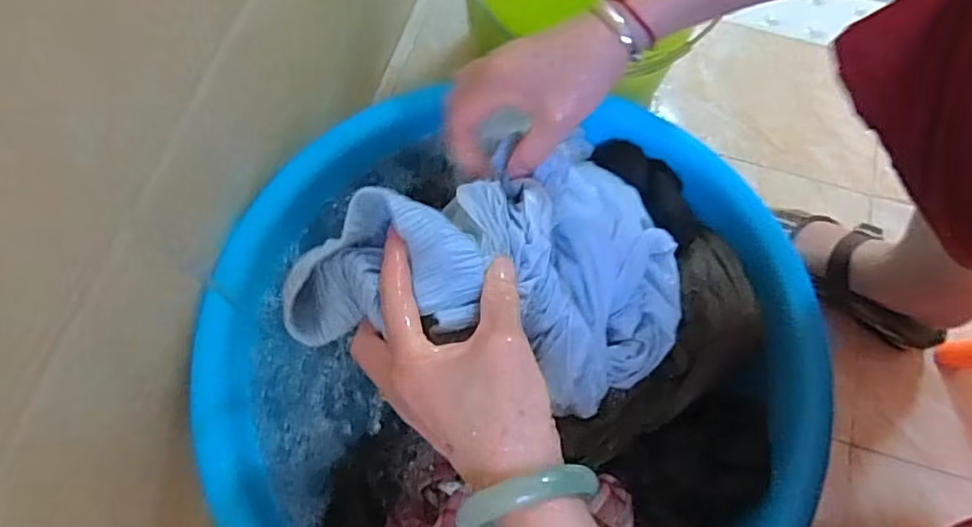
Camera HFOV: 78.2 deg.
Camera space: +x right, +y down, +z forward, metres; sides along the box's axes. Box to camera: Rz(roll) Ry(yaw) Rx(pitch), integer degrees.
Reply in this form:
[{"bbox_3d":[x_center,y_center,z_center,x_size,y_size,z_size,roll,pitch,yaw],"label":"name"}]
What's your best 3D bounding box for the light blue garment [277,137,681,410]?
[{"bbox_3d":[0.021,0.004,0.416,0.296,0.089,0.180,6,64,-42],"label":"light blue garment"}]

